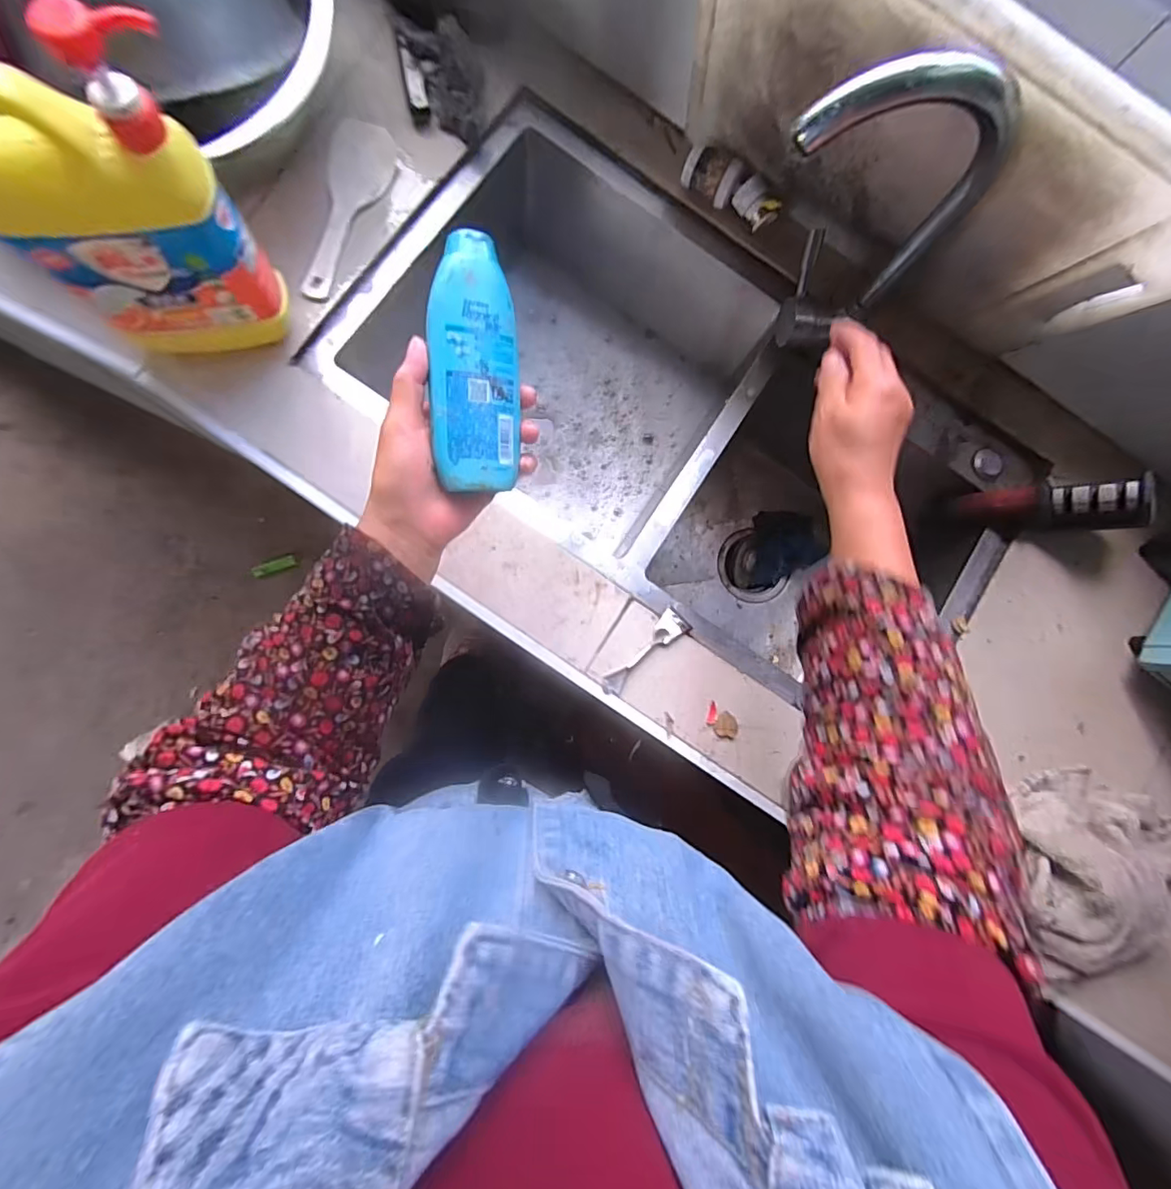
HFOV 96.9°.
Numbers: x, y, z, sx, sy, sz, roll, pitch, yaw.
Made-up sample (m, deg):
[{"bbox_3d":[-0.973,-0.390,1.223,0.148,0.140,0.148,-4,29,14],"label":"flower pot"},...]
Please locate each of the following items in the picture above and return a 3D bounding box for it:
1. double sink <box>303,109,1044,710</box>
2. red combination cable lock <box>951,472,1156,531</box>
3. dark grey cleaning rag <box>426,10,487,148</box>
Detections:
[{"bbox_3d":[0.111,-0.181,0.664,0.735,0.213,0.412,34,81,-1],"label":"double sink"},{"bbox_3d":[0.500,-0.097,0.567,0.051,0.167,0.049,25,79,-42],"label":"red combination cable lock"},{"bbox_3d":[-0.130,-0.524,0.528,0.062,0.051,0.087,-7,84,-7],"label":"dark grey cleaning rag"}]

